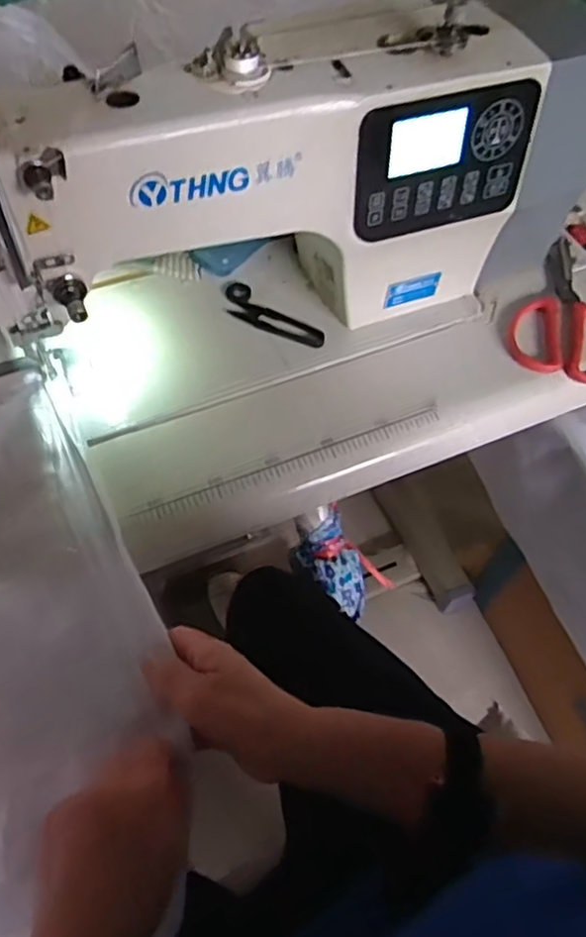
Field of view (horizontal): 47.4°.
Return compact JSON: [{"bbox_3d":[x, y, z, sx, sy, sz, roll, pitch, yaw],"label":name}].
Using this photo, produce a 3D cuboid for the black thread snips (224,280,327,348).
[{"bbox_3d":[-0.025,-0.145,0.643,0.117,0.005,0.043,38,64,18],"label":"black thread snips"}]

